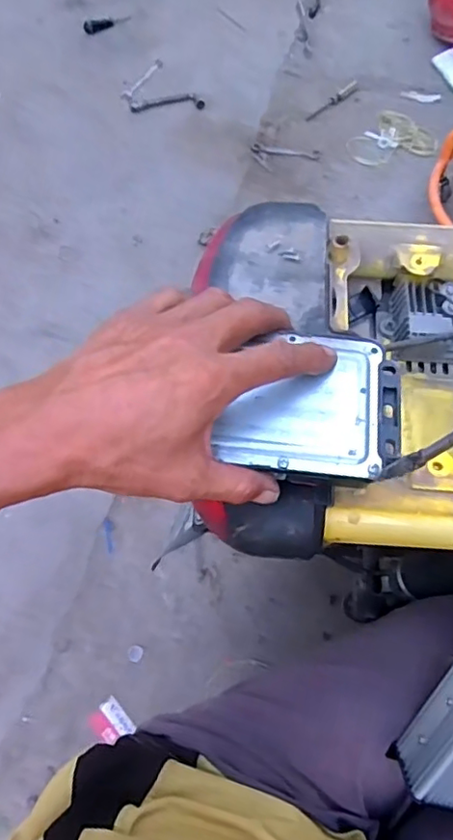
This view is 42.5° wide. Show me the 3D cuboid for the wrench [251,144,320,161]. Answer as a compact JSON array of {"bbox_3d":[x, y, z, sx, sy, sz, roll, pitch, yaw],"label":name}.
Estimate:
[{"bbox_3d":[0.130,-0.589,1.282,0.149,0.009,0.027,7,68,5],"label":"wrench"}]

